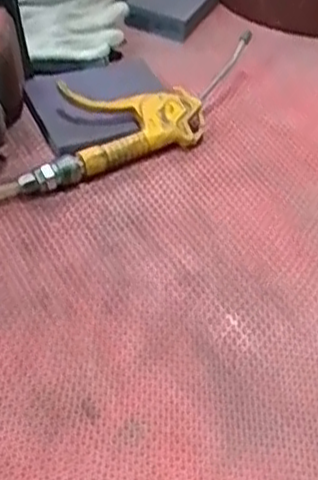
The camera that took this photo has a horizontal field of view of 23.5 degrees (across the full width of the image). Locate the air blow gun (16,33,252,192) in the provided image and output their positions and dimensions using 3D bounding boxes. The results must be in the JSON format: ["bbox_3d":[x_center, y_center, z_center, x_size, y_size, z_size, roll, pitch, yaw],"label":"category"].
[{"bbox_3d":[-0.014,-0.116,0.692,0.260,0.040,0.092,-19,49,-20],"label":"air blow gun"}]

